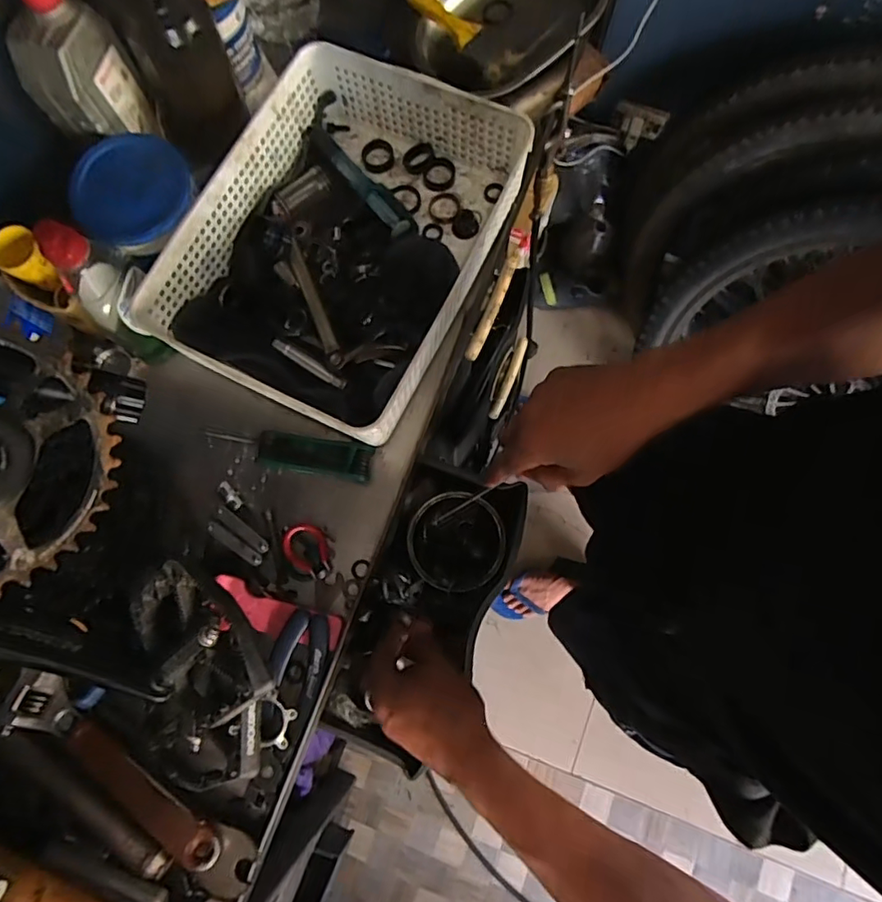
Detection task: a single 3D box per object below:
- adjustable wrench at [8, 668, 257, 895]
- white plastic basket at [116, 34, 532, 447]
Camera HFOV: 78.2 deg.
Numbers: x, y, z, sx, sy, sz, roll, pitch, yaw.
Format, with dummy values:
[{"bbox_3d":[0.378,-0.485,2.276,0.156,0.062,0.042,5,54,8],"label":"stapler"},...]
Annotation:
[{"bbox_3d":[-0.250,0.260,0.432,0.239,0.018,0.041,35,81,9],"label":"adjustable wrench"},{"bbox_3d":[-0.098,-0.197,0.513,0.264,0.079,0.328,24,79,7],"label":"white plastic basket"}]

